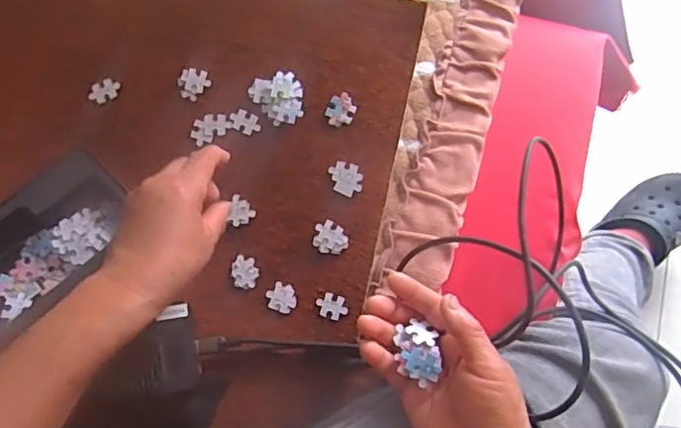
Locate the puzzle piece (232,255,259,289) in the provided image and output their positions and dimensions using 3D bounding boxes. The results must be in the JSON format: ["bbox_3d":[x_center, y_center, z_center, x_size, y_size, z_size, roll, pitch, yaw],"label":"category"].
[{"bbox_3d":[-0.087,0.053,0.521,0.025,0.006,0.028,10,74,2],"label":"puzzle piece"}]

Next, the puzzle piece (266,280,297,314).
[{"bbox_3d":[-0.053,0.075,0.514,0.027,0.005,0.025,15,75,4],"label":"puzzle piece"}]

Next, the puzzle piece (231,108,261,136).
[{"bbox_3d":[-0.088,-0.085,0.528,0.029,0.004,0.020,20,94,7],"label":"puzzle piece"}]

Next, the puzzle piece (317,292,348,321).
[{"bbox_3d":[-0.007,0.082,0.506,0.028,0.004,0.021,18,86,9],"label":"puzzle piece"}]

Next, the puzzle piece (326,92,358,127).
[{"bbox_3d":[0.001,-0.093,0.516,0.025,0.004,0.030,20,89,4],"label":"puzzle piece"}]

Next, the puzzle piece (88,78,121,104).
[{"bbox_3d":[-0.225,-0.117,0.545,0.030,0.006,0.019,-30,77,-9],"label":"puzzle piece"}]

